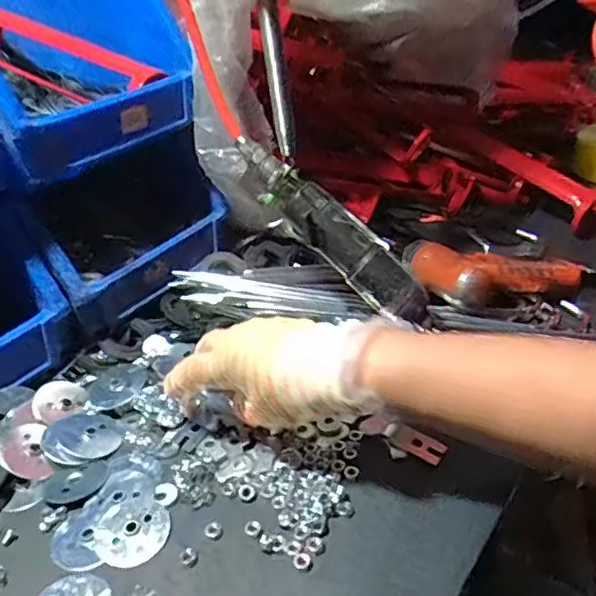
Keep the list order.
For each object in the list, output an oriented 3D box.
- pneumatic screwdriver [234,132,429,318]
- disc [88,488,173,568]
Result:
[{"bbox_3d":[0.024,-0.055,0.487,0.202,0.040,0.046,44,47,6],"label":"pneumatic screwdriver"},{"bbox_3d":[-0.108,0.145,0.382,0.046,0.004,0.057,-30,41,-35],"label":"disc"}]

